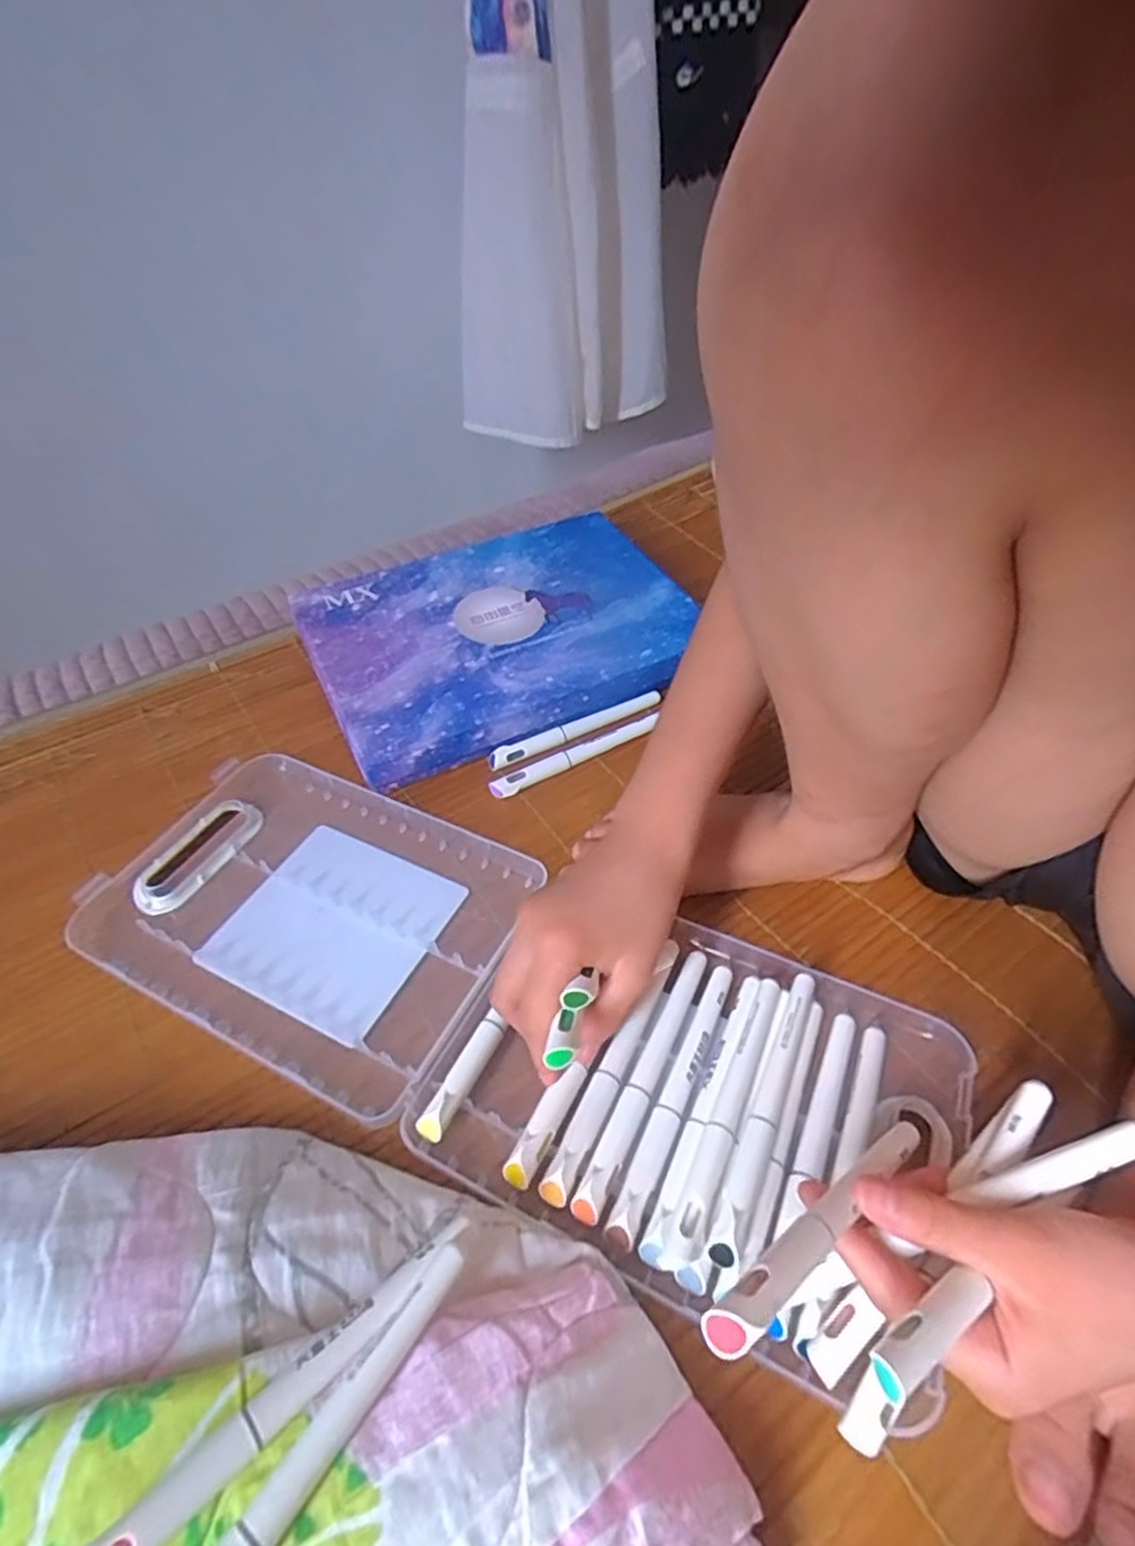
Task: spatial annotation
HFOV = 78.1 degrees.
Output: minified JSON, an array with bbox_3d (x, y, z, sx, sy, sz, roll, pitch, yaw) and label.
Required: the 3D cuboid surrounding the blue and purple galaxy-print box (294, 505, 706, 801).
[{"bbox_3d":[-0.046,-0.103,0.511,0.263,0.037,0.186,-22,53,-16],"label":"blue and purple galaxy-print box"}]

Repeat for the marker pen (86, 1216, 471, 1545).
[{"bbox_3d":[-0.080,0.178,0.202,0.011,0.008,0.126,38,41,28],"label":"marker pen"}]

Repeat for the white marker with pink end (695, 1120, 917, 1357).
[{"bbox_3d":[0.085,0.146,0.230,0.133,0.017,0.011,-2,40,-46],"label":"white marker with pink end"}]

